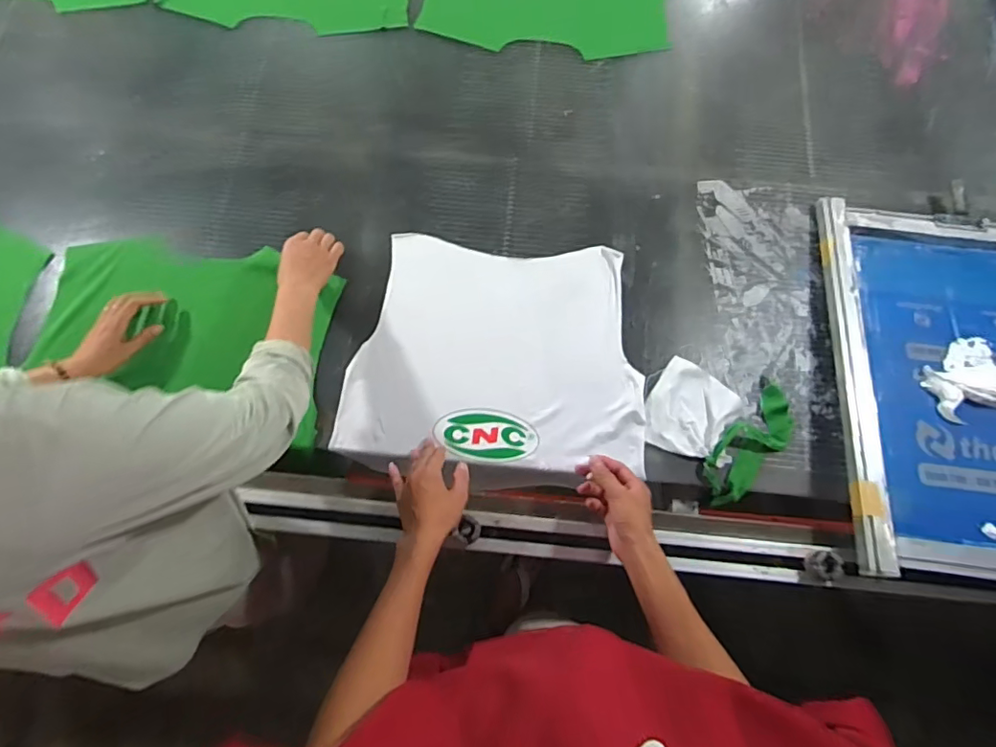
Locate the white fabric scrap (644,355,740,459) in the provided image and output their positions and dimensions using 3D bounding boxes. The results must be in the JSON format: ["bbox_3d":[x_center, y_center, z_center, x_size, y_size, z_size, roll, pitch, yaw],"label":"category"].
[{"bbox_3d":[0.288,0.059,0.811,0.121,0.013,0.136,32,75,7],"label":"white fabric scrap"}]

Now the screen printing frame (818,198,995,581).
[{"bbox_3d":[0.777,0.024,0.815,0.552,0.045,0.579,9,69,-4],"label":"screen printing frame"}]

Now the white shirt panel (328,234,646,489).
[{"bbox_3d":[0.001,-0.027,0.838,0.438,0.015,0.371,5,73,0],"label":"white shirt panel"}]

